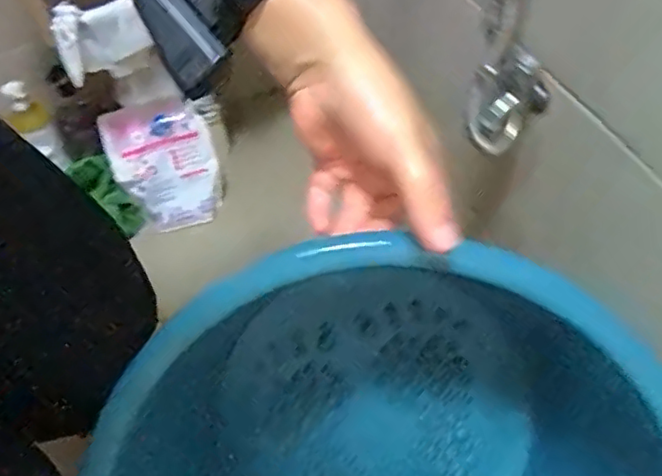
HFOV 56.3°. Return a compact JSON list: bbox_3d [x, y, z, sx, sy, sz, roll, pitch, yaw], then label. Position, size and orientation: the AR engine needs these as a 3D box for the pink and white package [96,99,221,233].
[{"bbox_3d":[-0.320,-0.139,1.209,0.188,0.252,0.041,-24,24,-18],"label":"pink and white package"}]

